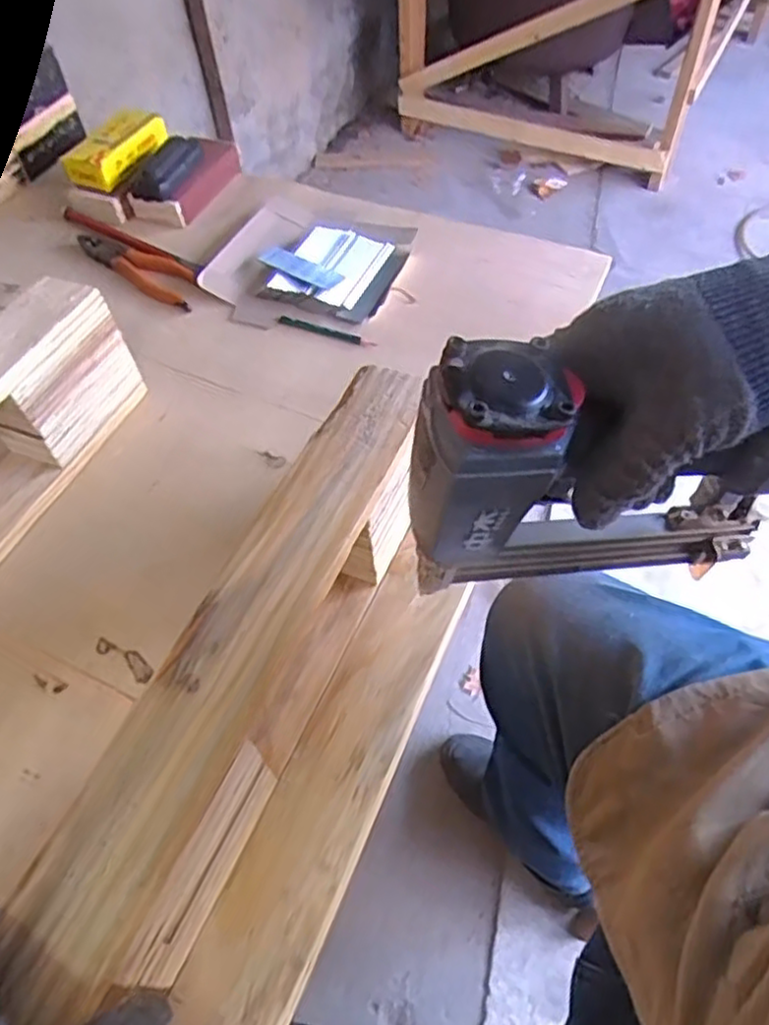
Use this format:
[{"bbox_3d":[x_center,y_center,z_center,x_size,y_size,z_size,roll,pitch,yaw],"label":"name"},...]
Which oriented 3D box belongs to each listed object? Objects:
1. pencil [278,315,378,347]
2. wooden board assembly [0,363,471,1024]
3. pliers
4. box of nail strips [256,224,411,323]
[{"bbox_3d":[-0.058,-0.183,0.699,0.106,0.008,0.010,16,57,14],"label":"pencil"},{"bbox_3d":[-0.093,0.188,0.363,0.125,0.119,0.619,18,57,16],"label":"wooden board assembly"},{"bbox_3d":[-0.275,-0.270,0.760,0.181,0.013,0.048,26,60,20],"label":"pliers"},{"bbox_3d":[-0.052,-0.262,0.733,0.116,0.026,0.127,17,58,15],"label":"box of nail strips"}]

